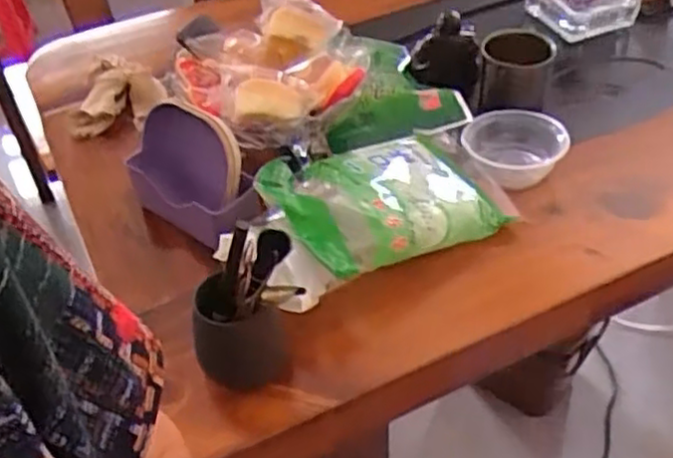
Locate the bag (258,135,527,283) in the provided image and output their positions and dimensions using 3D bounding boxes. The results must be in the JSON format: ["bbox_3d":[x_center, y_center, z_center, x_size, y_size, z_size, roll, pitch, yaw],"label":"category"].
[{"bbox_3d":[0.054,-0.030,0.748,0.240,0.089,0.169,-34,52,-26],"label":"bag"}]

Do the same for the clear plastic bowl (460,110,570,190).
[{"bbox_3d":[0.200,-0.089,0.837,0.117,0.051,0.096,12,47,16],"label":"clear plastic bowl"}]

